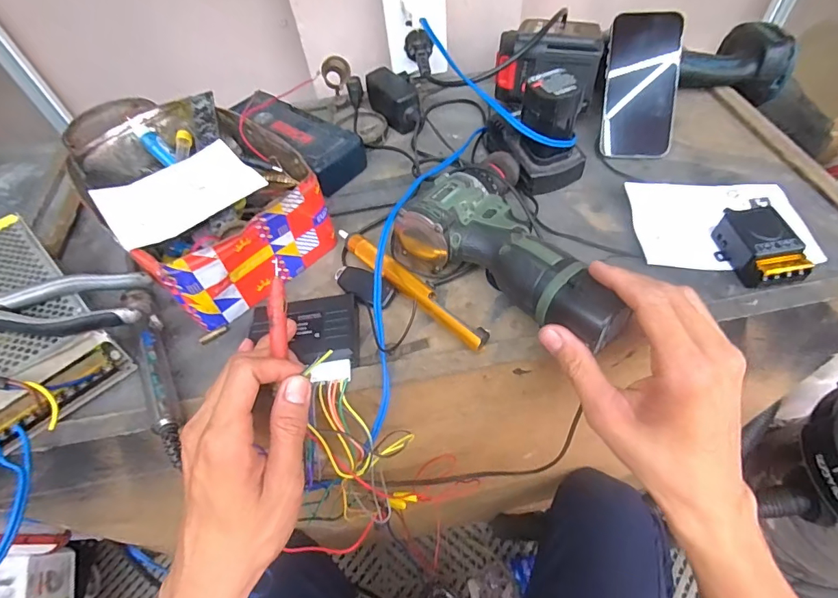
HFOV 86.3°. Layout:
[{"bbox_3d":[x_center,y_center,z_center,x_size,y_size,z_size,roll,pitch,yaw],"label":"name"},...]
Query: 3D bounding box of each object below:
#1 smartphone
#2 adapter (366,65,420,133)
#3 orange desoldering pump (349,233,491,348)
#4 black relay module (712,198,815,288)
[{"bbox_3d":[0.232,-0.223,0.467,0.070,0.011,0.143,3,99,8],"label":"smartphone"},{"bbox_3d":[-0.027,-0.238,0.537,0.042,0.043,0.083,-28,57,-14],"label":"adapter"},{"bbox_3d":[-0.007,-0.012,0.379,0.020,0.016,0.162,-39,60,-20],"label":"orange desoldering pump"},{"bbox_3d":[0.278,-0.045,0.367,0.044,0.029,0.068,-6,54,1],"label":"black relay module"}]

